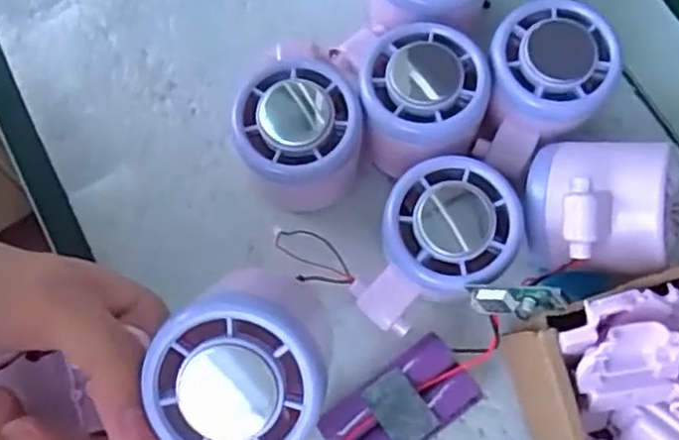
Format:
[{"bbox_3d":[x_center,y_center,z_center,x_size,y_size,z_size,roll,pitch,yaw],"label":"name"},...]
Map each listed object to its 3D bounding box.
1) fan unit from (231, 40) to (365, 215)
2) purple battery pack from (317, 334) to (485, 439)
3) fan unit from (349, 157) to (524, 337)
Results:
[{"bbox_3d":[-0.017,-0.039,0.322,0.053,0.054,0.058,0,74,1],"label":"fan unit"},{"bbox_3d":[0.026,0.083,0.307,0.064,0.021,0.034,-35,76,-9],"label":"purple battery pack"},{"bbox_3d":[0.038,0.011,0.305,0.073,0.054,0.052,-28,75,-7],"label":"fan unit"}]

